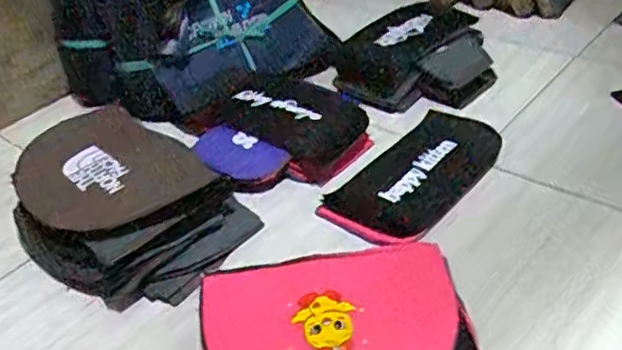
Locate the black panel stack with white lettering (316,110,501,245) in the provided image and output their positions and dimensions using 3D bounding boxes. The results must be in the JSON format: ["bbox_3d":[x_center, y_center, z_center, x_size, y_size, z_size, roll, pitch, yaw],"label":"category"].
[{"bbox_3d":[0.172,-0.007,0.954,0.165,0.023,0.304,27,48,38],"label":"black panel stack with white lettering"}]

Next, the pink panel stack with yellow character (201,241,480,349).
[{"bbox_3d":[0.024,0.171,0.712,0.302,0.039,0.219,-7,36,1],"label":"pink panel stack with yellow character"}]

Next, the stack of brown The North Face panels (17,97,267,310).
[{"bbox_3d":[-0.268,0.040,0.895,0.267,0.108,0.336,-30,42,-28],"label":"stack of brown The North Face panels"}]

